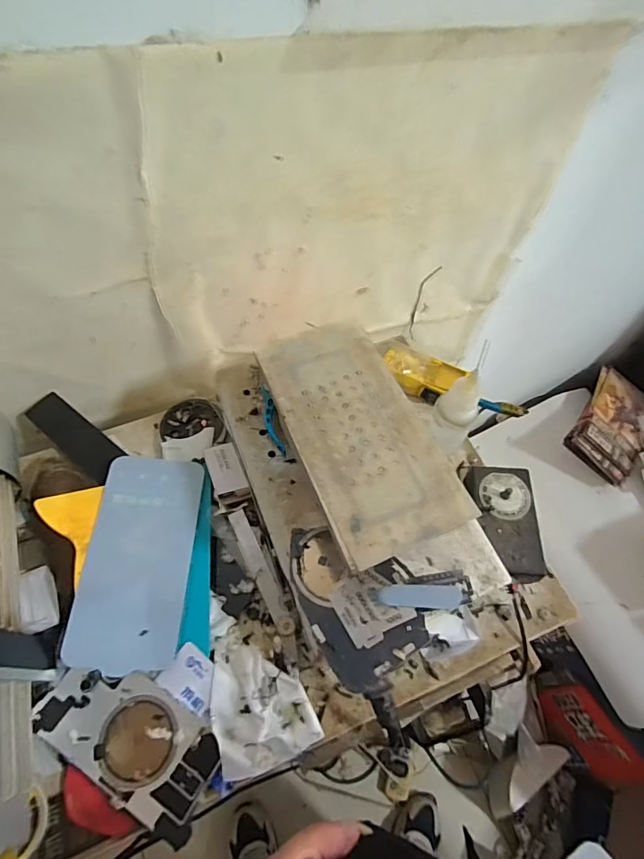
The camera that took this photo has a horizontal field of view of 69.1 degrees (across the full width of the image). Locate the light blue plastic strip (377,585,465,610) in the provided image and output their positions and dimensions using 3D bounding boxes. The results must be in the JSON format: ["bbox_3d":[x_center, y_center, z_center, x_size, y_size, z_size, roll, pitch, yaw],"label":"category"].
[{"bbox_3d":[0.064,0.108,0.299,0.054,0.008,0.015,-3,59,3],"label":"light blue plastic strip"}]

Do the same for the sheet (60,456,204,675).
[{"bbox_3d":[-0.142,0.100,0.369,0.078,0.009,0.161,5,62,-5],"label":"sheet"}]

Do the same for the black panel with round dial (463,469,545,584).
[{"bbox_3d":[0.148,0.072,0.378,0.050,0.014,0.093,3,59,-1],"label":"black panel with round dial"}]

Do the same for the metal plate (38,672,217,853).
[{"bbox_3d":[-0.132,0.212,0.324,0.125,0.012,0.067,27,62,13],"label":"metal plate"}]

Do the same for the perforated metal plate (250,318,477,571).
[{"bbox_3d":[0.022,-0.003,0.302,0.082,0.006,0.166,-20,62,-14],"label":"perforated metal plate"}]

